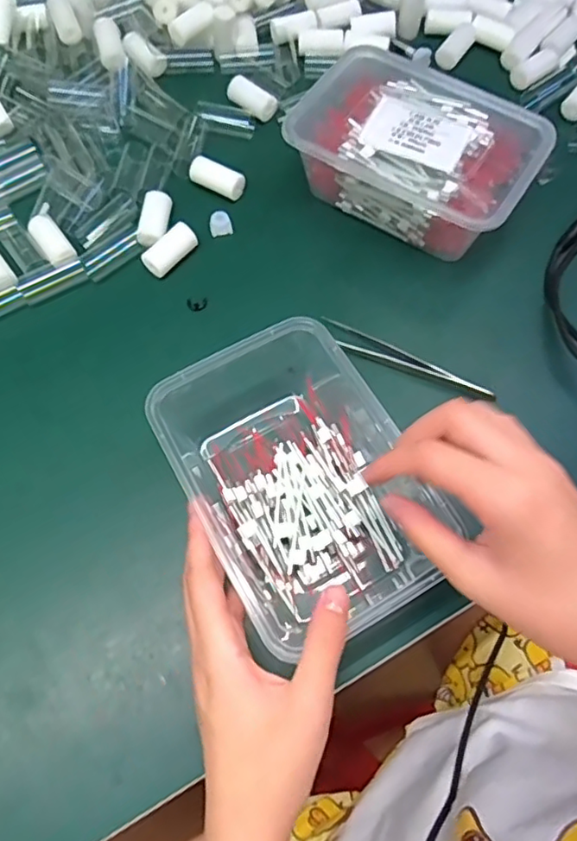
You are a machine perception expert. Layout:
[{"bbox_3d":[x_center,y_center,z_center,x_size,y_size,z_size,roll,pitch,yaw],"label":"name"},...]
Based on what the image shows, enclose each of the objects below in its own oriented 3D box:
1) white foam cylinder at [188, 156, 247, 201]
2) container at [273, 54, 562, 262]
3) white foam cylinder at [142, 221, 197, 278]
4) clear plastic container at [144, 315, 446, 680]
[{"bbox_3d":[-0.057,-0.193,0.463,0.045,0.015,0.019,28,70,11],"label":"white foam cylinder"},{"bbox_3d":[0.092,-0.196,0.439,0.173,0.062,0.124,30,72,10],"label":"container"},{"bbox_3d":[-0.087,-0.126,0.432,0.042,0.015,0.021,-42,74,-16],"label":"white foam cylinder"},{"bbox_3d":[0.002,0.037,0.346,0.116,0.068,0.178,-24,73,-11],"label":"clear plastic container"}]

